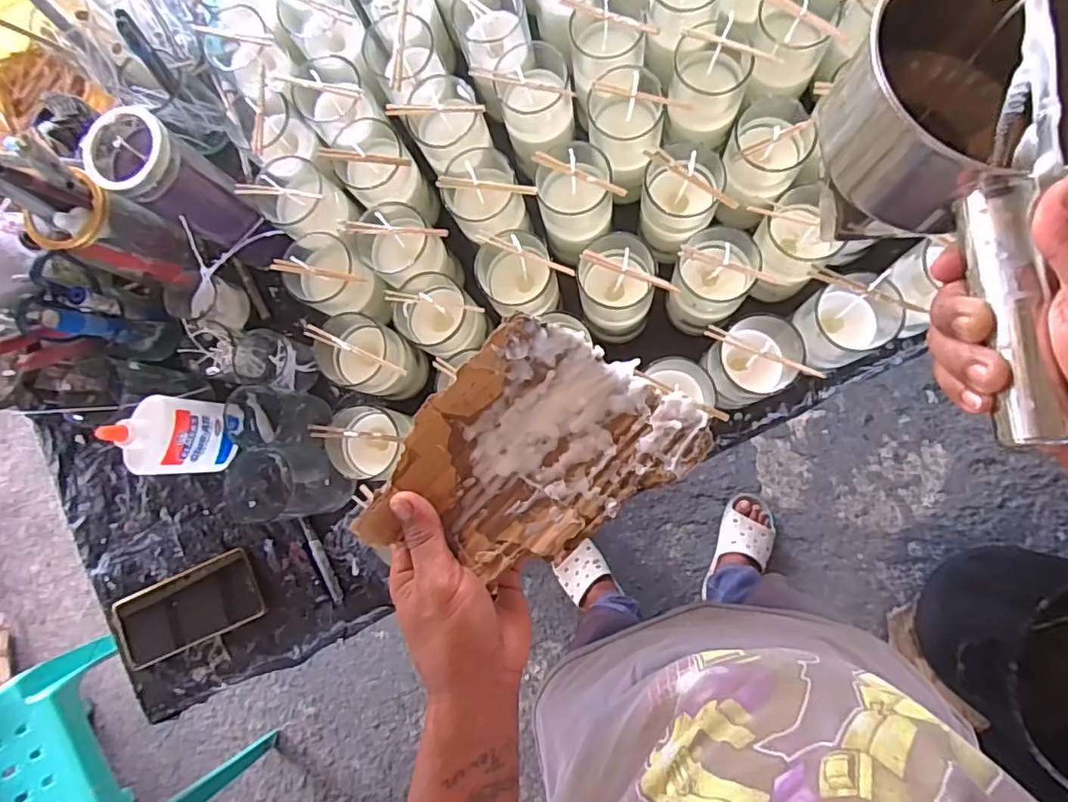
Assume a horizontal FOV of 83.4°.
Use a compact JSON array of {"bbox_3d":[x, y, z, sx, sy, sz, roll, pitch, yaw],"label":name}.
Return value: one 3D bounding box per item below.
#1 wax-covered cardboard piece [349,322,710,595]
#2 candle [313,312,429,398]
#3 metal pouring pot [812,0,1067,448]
[{"bbox_3d":[-0.008,0.035,0.350,0.185,0.030,0.119,-39,81,2],"label":"wax-covered cardboard piece"},{"bbox_3d":[-0.156,-0.042,0.580,0.077,0.104,0.067,18,87,9],"label":"candle"},{"bbox_3d":[0.244,-0.102,0.307,0.125,0.091,0.226,-16,83,6],"label":"metal pouring pot"}]

